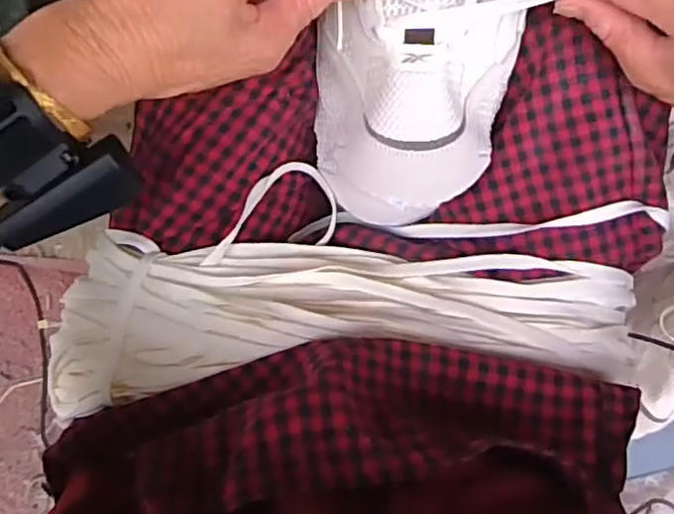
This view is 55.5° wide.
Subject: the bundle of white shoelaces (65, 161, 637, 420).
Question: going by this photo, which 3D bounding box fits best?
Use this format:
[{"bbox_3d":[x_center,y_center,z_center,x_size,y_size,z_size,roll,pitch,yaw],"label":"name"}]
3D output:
[{"bbox_3d":[0.005,0.015,0.380,0.359,0.072,0.137,-4,84,-6],"label":"bundle of white shoelaces"}]

